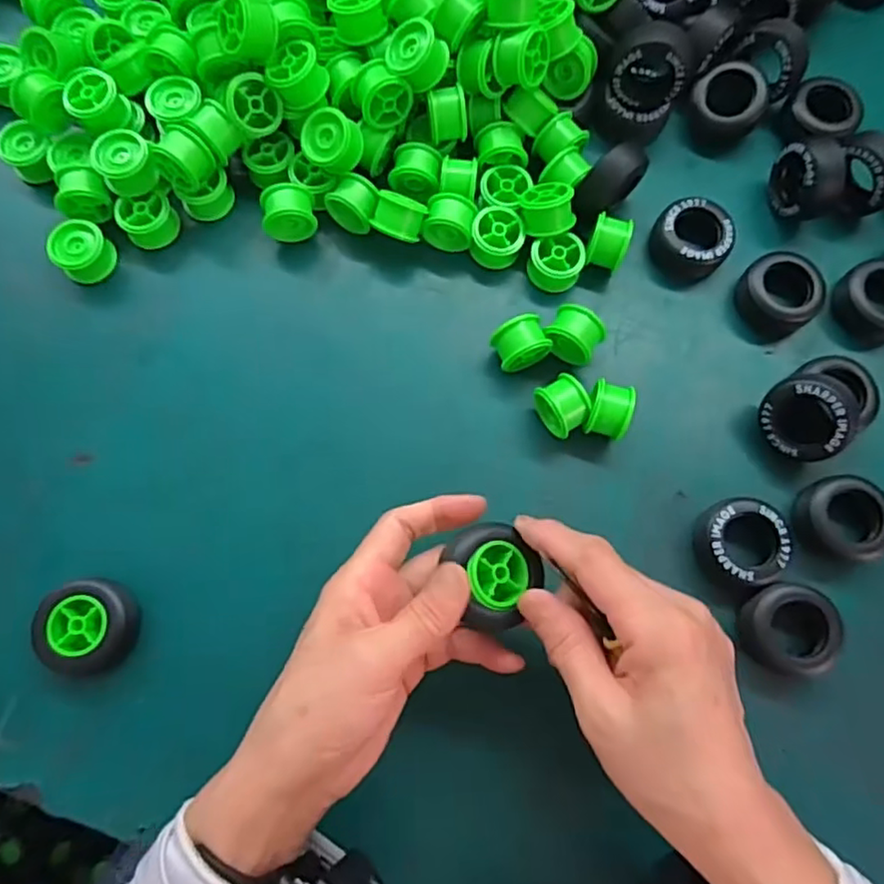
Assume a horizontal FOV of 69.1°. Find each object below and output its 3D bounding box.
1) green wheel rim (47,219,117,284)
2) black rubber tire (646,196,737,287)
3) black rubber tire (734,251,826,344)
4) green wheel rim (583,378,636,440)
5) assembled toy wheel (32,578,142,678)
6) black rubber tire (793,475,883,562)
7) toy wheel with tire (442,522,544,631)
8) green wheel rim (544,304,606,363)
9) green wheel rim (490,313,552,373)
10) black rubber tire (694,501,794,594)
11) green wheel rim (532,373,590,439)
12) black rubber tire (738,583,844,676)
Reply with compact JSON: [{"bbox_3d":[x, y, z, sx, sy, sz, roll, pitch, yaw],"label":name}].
[{"bbox_3d":[-0.227,-0.120,0.407,0.032,0.027,0.031,0,76,0],"label":"green wheel rim"},{"bbox_3d":[0.162,-0.131,0.416,0.047,0.026,0.042,41,79,9],"label":"black rubber tire"},{"bbox_3d":[0.213,-0.094,0.407,0.045,0.025,0.047,0,76,0],"label":"black rubber tire"},{"bbox_3d":[0.098,-0.017,0.381,0.025,0.034,0.028,14,76,4],"label":"green wheel rim"},{"bbox_3d":[-0.192,0.101,0.348,0.046,0.028,0.048,0,76,0],"label":"assembled toy wheel"},{"bbox_3d":[0.230,0.044,0.373,0.052,0.026,0.045,10,76,2],"label":"black rubber tire"},{"bbox_3d":[0.027,0.062,0.305,0.042,0.020,0.048,-20,76,-5],"label":"toy wheel with tire"},{"bbox_3d":[0.081,-0.064,0.396,0.032,0.032,0.028,35,78,8],"label":"green wheel rim"},{"bbox_3d":[0.047,-0.059,0.395,0.032,0.031,0.027,-24,77,-6],"label":"green wheel rim"},{"bbox_3d":[0.171,0.060,0.367,0.048,0.024,0.050,2,76,0],"label":"black rubber tire"},{"bbox_3d":[0.071,-0.020,0.382,0.027,0.036,0.030,-43,79,-10],"label":"green wheel rim"},{"bbox_3d":[0.193,0.104,0.357,0.049,0.028,0.045,0,76,0],"label":"black rubber tire"}]

